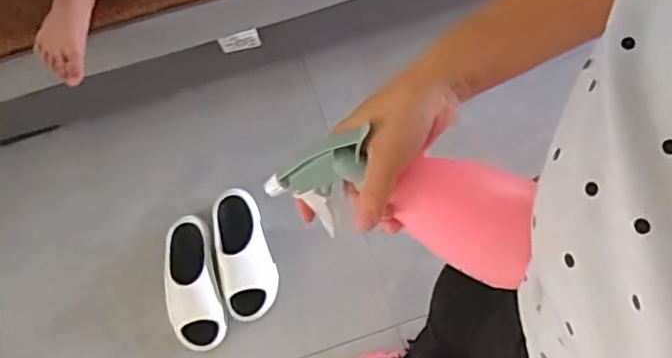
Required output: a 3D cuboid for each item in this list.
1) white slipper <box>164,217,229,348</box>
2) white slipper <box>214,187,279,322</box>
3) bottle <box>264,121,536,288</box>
[{"bbox_3d":[-0.300,0.207,1.277,0.121,0.077,0.279,-13,72,-2],"label":"white slipper"},{"bbox_3d":[-0.193,0.145,1.292,0.126,0.071,0.283,-13,72,-3],"label":"white slipper"},{"bbox_3d":[0.053,0.012,0.445,0.189,0.063,0.075,17,73,-7],"label":"bottle"}]

